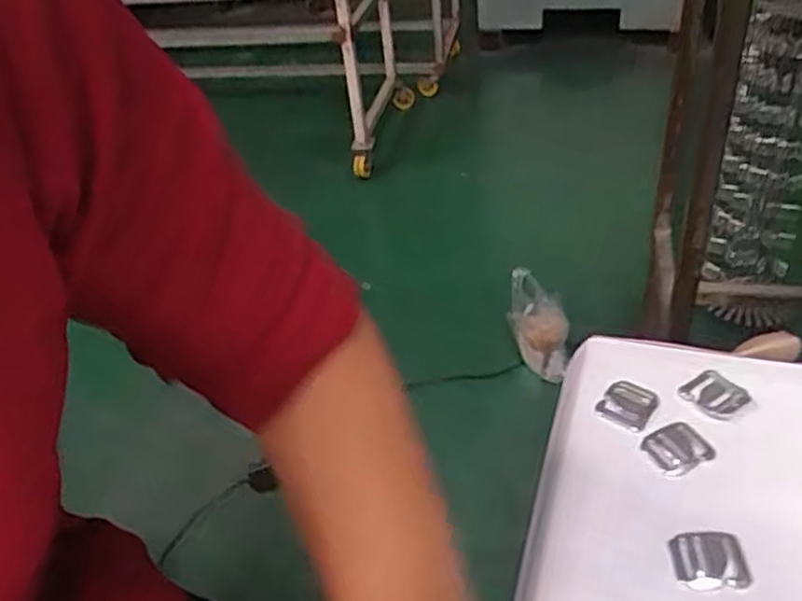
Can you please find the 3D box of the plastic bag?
[{"bbox_3d":[0.272,0.043,1.469,0.071,0.239,0.097,-26,17,-23],"label":"plastic bag"}]

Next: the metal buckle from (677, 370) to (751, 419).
[{"bbox_3d":[0.189,0.056,0.445,0.029,0.004,0.031,-26,43,-23],"label":"metal buckle"}]

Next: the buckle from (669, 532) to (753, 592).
[{"bbox_3d":[0.151,0.127,0.365,0.033,0.004,0.031,-2,39,5],"label":"buckle"}]

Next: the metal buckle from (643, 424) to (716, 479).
[{"bbox_3d":[0.156,0.083,0.418,0.031,0.006,0.028,-22,41,-19],"label":"metal buckle"}]

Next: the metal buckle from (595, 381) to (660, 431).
[{"bbox_3d":[0.136,0.061,0.445,0.029,0.004,0.032,21,46,29],"label":"metal buckle"}]

